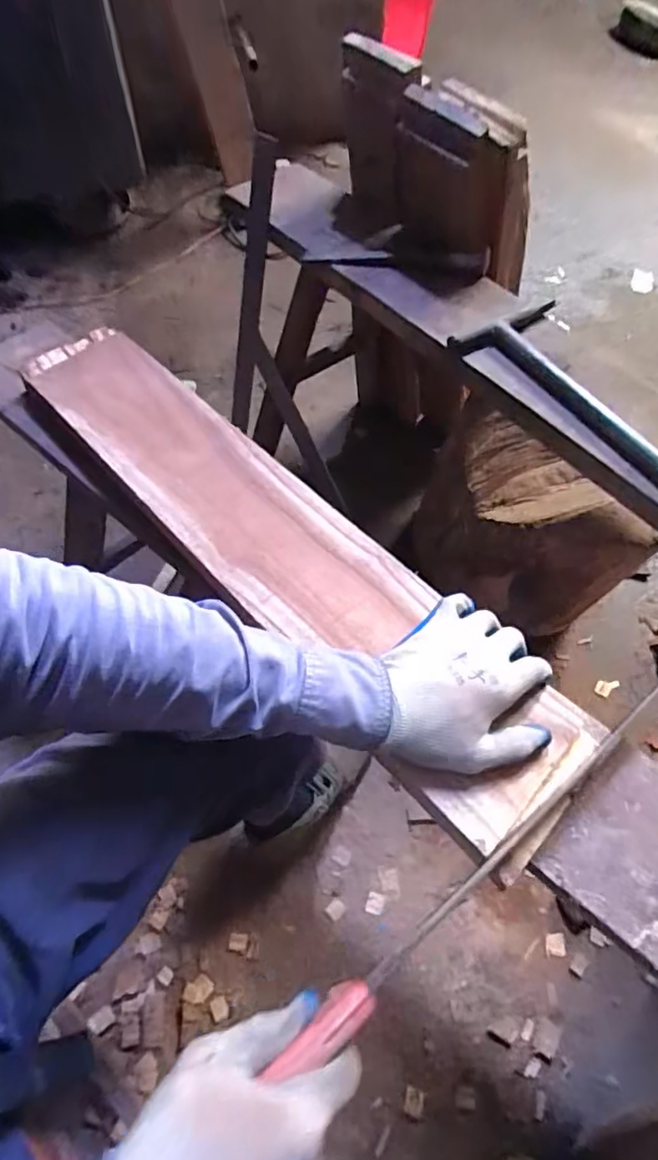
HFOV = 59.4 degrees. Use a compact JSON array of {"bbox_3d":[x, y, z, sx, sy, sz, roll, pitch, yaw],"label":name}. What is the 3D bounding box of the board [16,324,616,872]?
[{"bbox_3d":[-0.058,-0.047,0.534,0.139,0.019,0.657,-38,68,-23],"label":"board"}]

